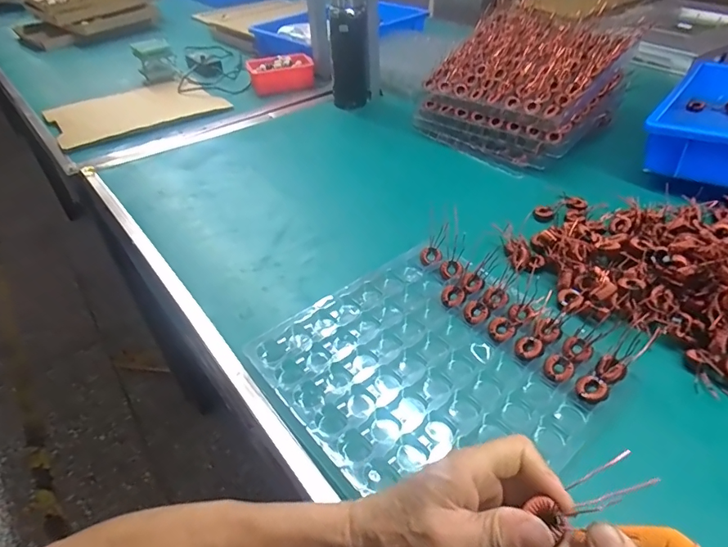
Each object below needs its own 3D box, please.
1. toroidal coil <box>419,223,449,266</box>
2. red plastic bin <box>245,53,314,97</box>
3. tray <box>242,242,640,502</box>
[{"bbox_3d":[0.092,-0.035,0.579,0.025,0.010,0.058,26,86,30],"label":"toroidal coil"},{"bbox_3d":[-0.197,-0.484,1.107,0.160,0.060,0.098,-15,43,-13],"label":"red plastic bin"},{"bbox_3d":[0.068,0.095,0.454,0.267,0.021,0.282,-32,48,-28],"label":"tray"}]

